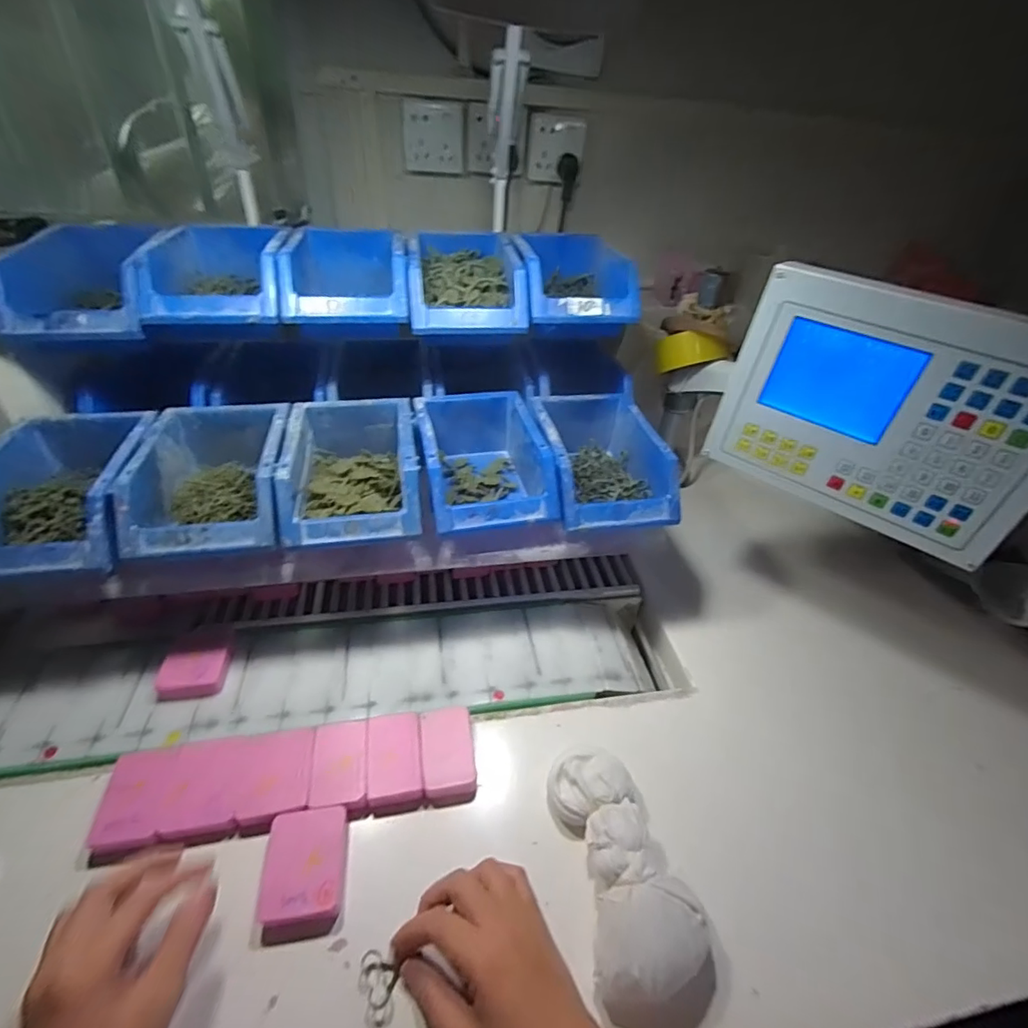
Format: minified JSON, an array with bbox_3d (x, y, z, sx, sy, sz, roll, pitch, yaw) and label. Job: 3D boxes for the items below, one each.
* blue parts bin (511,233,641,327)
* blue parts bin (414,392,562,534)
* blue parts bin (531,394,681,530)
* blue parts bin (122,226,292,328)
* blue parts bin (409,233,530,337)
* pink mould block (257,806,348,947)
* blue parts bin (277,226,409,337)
[{"bbox_3d":[0.063,-0.275,0.606,0.123,0.071,0.170,-5,40,-11],"label":"blue parts bin"},{"bbox_3d":[-0.034,-0.056,0.545,0.119,0.079,0.176,-7,40,-13],"label":"blue parts bin"},{"bbox_3d":[0.091,-0.056,0.555,0.121,0.070,0.176,-5,40,-11],"label":"blue parts bin"},{"bbox_3d":[-0.311,-0.255,0.547,0.128,0.066,0.193,-5,40,-12],"label":"blue parts bin"},{"bbox_3d":[-0.058,-0.274,0.600,0.123,0.076,0.181,-3,40,-9],"label":"blue parts bin"},{"bbox_3d":[-0.152,0.260,0.375,0.053,0.022,0.075,-4,36,-9],"label":"pink mould block"},{"bbox_3d":[-0.180,-0.260,0.558,0.122,0.066,0.175,-4,40,-10],"label":"blue parts bin"}]

